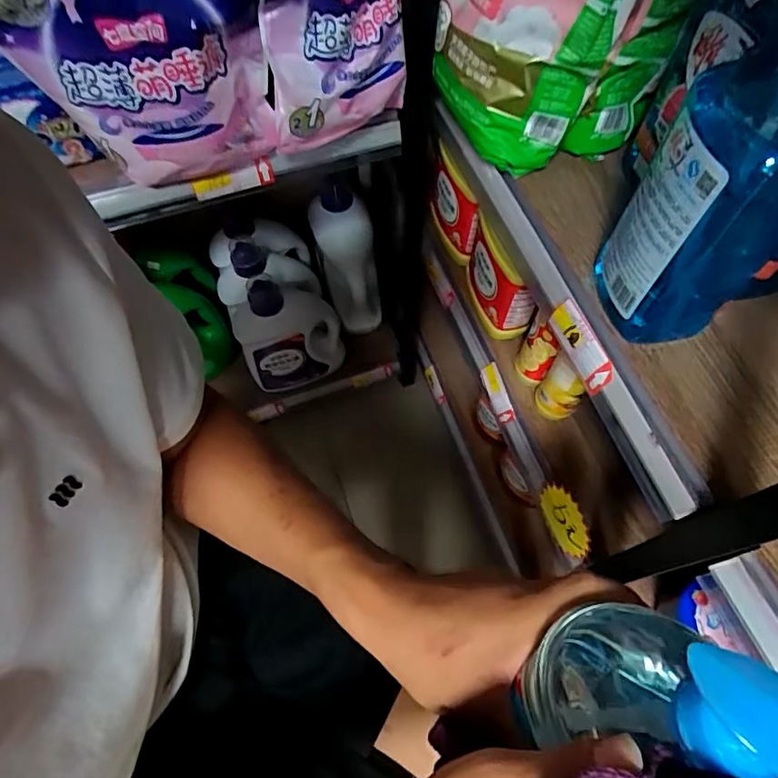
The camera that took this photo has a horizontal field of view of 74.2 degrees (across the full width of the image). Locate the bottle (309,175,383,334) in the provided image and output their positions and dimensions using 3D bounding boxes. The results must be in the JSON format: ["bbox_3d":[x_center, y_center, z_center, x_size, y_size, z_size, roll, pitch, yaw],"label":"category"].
[{"bbox_3d":[-0.084,-0.253,1.058,0.110,0.320,0.083,-16,27,-8],"label":"bottle"}]

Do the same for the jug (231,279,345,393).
[{"bbox_3d":[-0.204,-0.121,1.032,0.199,0.272,0.110,-17,64,-8],"label":"jug"}]

